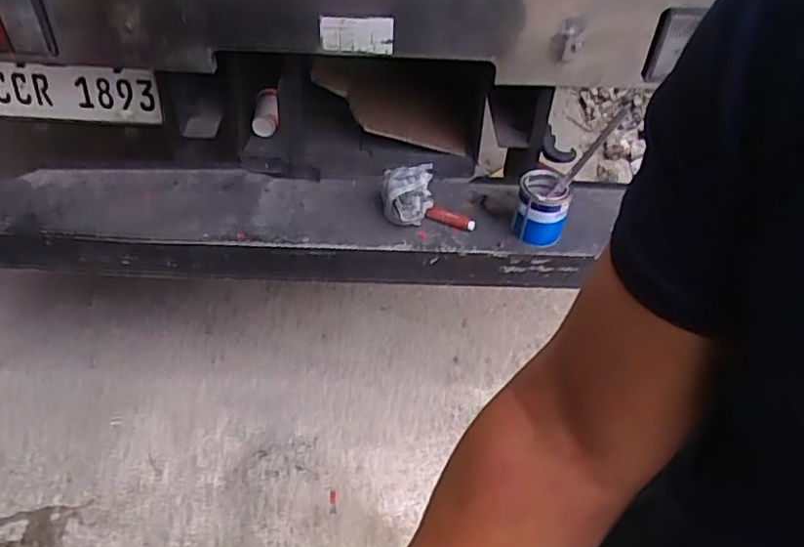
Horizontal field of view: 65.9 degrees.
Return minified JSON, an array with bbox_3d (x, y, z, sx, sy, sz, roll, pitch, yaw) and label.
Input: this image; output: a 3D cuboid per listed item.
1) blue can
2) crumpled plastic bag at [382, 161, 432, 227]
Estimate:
[{"bbox_3d":[0.291,-0.139,1.283,0.110,0.110,0.114,9,45,5],"label":"blue can"},{"bbox_3d":[0.009,-0.162,1.292,0.108,0.098,0.102,4,45,0],"label":"crumpled plastic bag"}]

